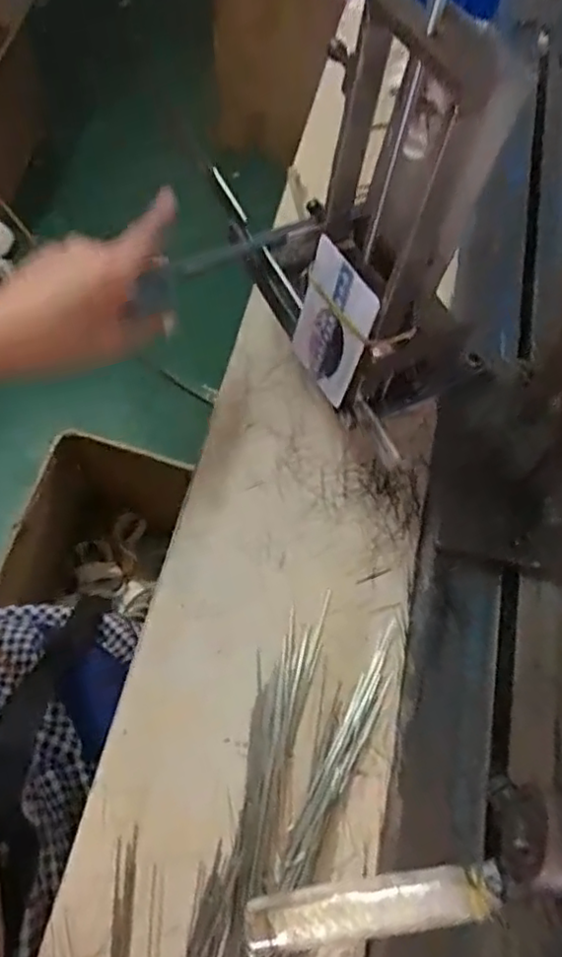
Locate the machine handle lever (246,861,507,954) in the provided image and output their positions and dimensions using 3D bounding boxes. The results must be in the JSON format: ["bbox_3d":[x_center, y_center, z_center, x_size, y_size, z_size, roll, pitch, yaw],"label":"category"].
[{"bbox_3d":[0.033,0.154,0.234,0.092,0.011,0.018,-15,65,8],"label":"machine handle lever"}]

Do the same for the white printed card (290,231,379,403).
[{"bbox_3d":[0.028,-0.083,0.361,0.004,0.081,0.053,-26,65,-27],"label":"white printed card"}]

